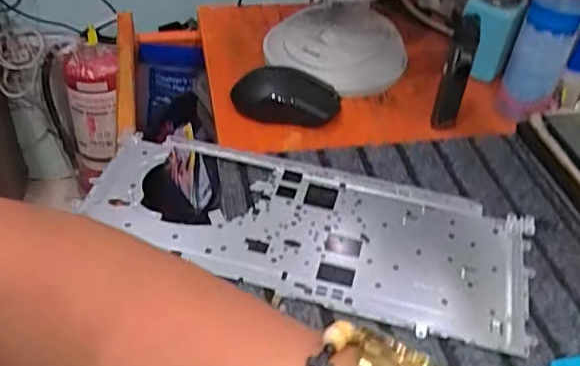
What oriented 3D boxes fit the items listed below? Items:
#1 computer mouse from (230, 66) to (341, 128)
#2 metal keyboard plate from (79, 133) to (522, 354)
[{"bbox_3d":[-0.004,-0.082,0.552,0.102,0.041,0.052,6,42,2],"label":"computer mouse"},{"bbox_3d":[0.008,0.034,0.444,0.337,0.011,0.132,12,43,8],"label":"metal keyboard plate"}]

